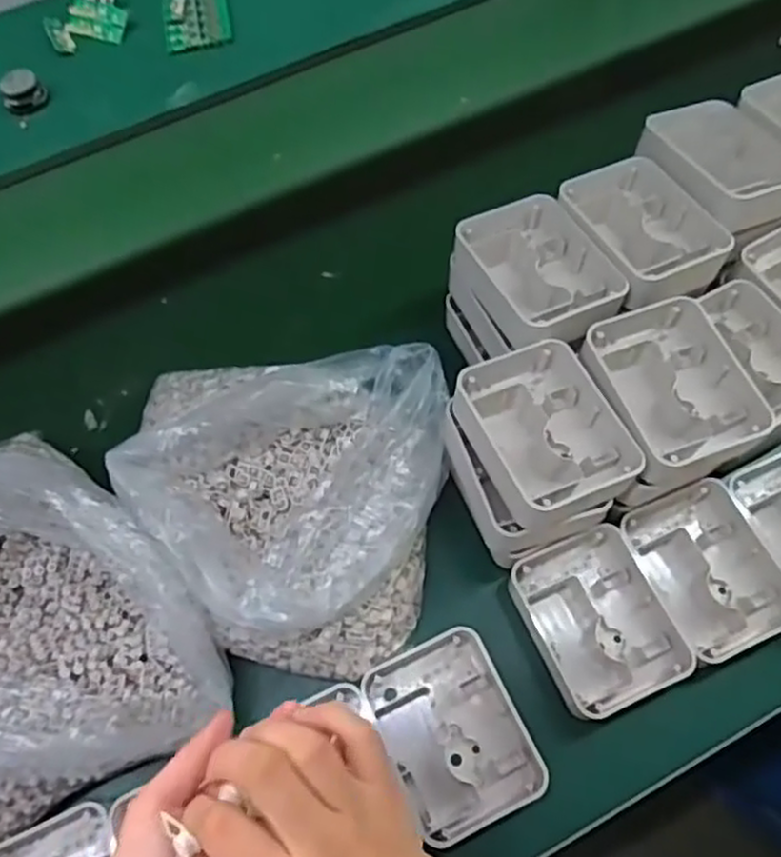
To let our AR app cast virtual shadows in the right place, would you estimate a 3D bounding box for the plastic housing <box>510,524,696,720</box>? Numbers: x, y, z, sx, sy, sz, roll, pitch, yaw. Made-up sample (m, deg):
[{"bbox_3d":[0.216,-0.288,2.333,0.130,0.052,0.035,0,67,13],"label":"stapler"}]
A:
[{"bbox_3d":[0.165,0.154,0.567,0.107,0.037,0.132,-23,66,-8],"label":"plastic housing"}]

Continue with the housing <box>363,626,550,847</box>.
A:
[{"bbox_3d":[0.048,0.230,0.541,0.097,0.043,0.130,-25,66,-9],"label":"housing"}]

